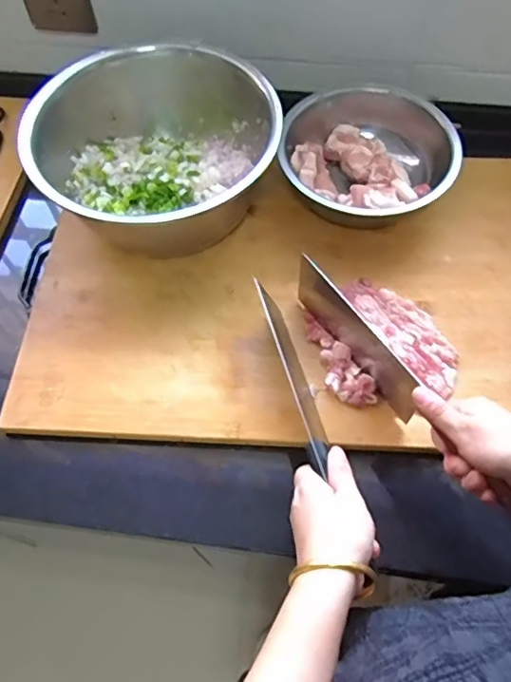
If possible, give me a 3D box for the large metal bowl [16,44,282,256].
[{"bbox_3d":[-0.123,-0.230,0.624,0.264,0.137,0.244,0,62,1],"label":"large metal bowl"}]

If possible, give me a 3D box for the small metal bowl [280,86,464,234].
[{"bbox_3d":[0.133,-0.216,0.643,0.202,0.070,0.196,0,62,1],"label":"small metal bowl"}]

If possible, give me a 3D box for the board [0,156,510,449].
[{"bbox_3d":[0.053,-0.057,0.604,0.592,0.030,0.350,0,62,1],"label":"board"}]

